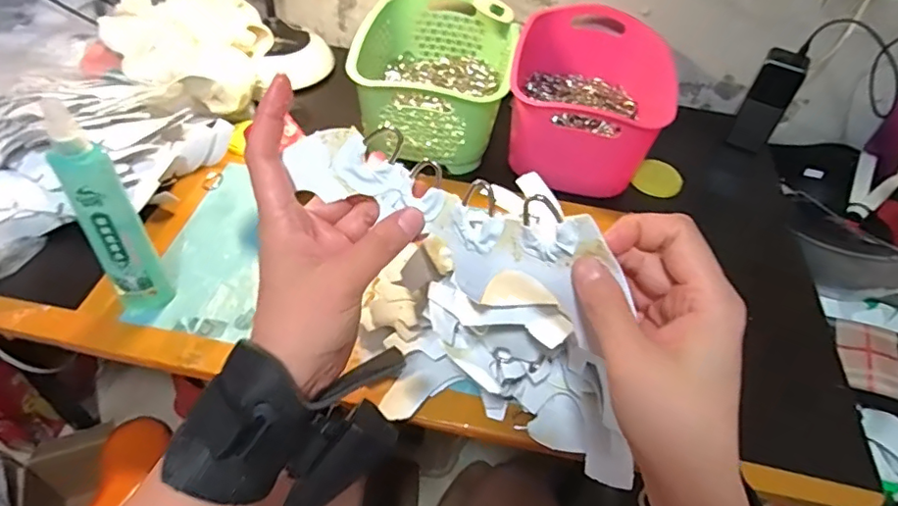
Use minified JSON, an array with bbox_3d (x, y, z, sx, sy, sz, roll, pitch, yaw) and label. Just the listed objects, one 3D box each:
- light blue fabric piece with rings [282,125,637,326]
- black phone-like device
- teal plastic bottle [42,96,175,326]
[{"bbox_3d":[-0.002,-0.018,0.301,0.174,0.073,0.022,25,50,10],"label":"light blue fabric piece with rings"},{"bbox_3d":[0.443,-0.203,0.796,0.054,0.161,0.031,29,51,19],"label":"black phone-like device"},{"bbox_3d":[-0.293,-0.023,0.492,0.046,0.214,0.032,-23,54,-25],"label":"teal plastic bottle"}]

